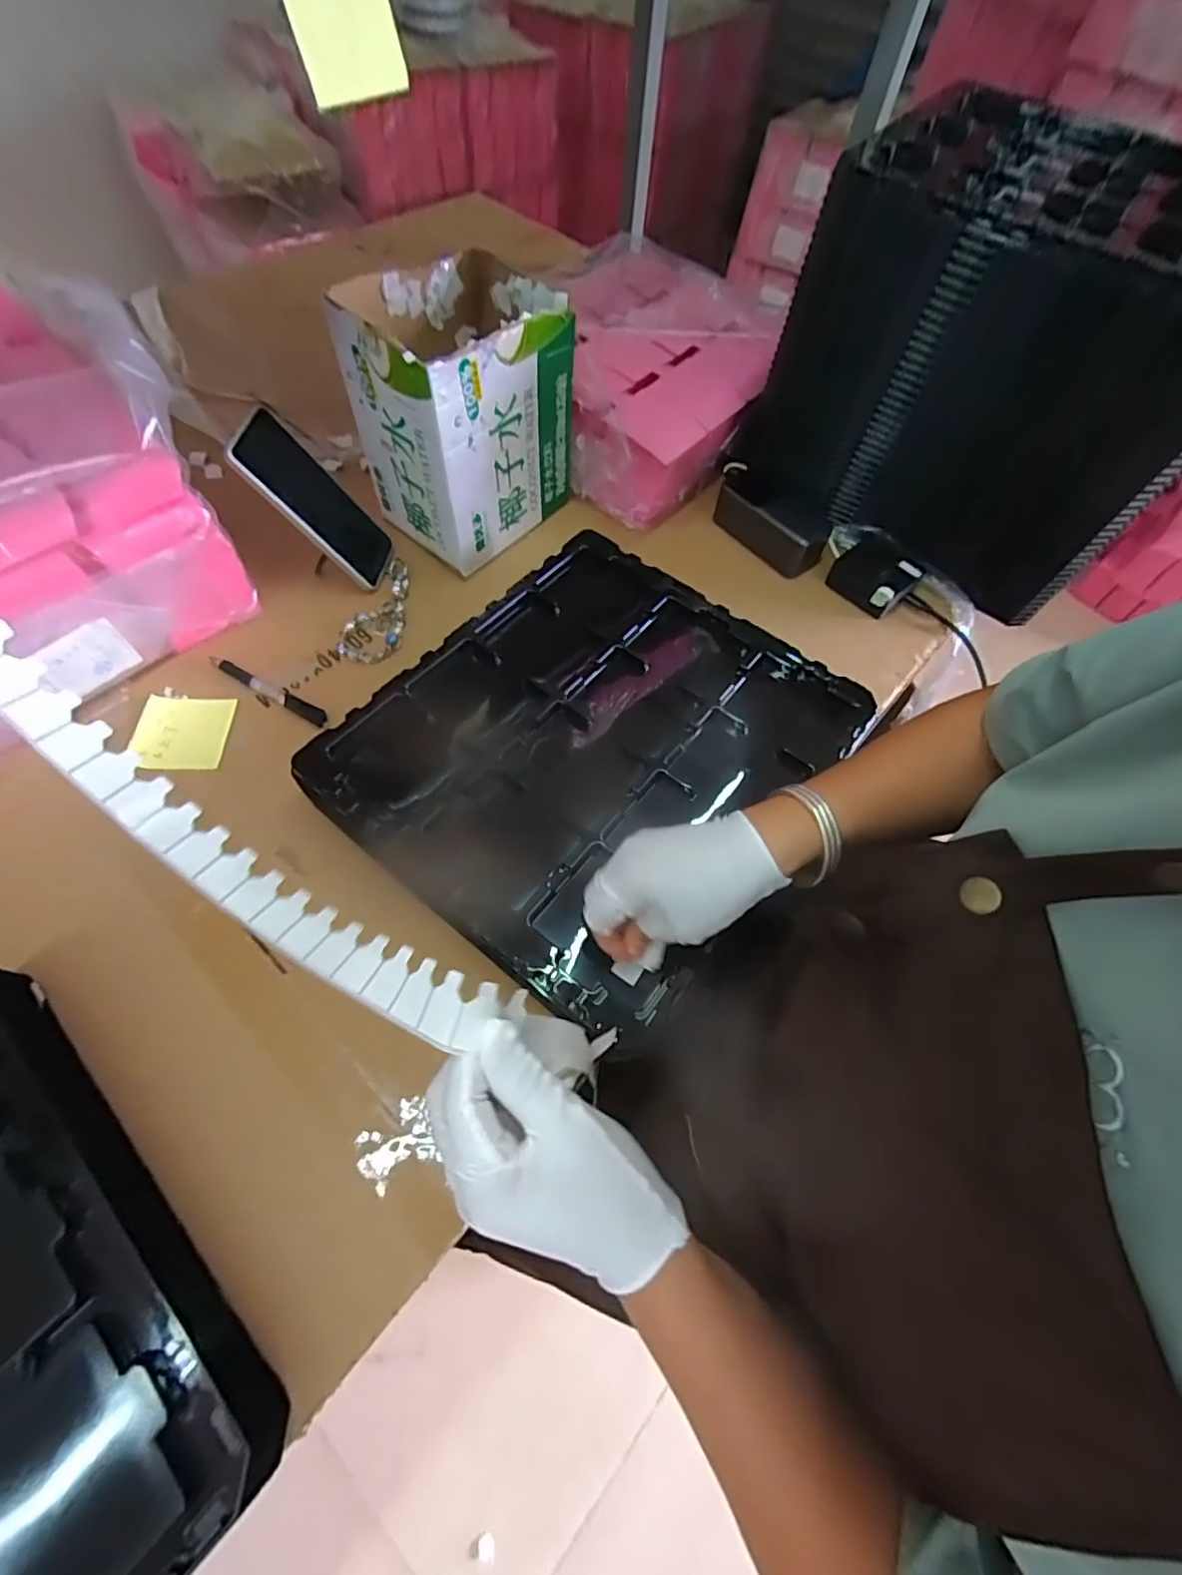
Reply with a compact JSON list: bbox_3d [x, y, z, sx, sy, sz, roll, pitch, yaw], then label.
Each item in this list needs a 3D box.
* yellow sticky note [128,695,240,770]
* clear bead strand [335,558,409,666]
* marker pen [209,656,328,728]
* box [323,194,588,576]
[{"bbox_3d":[-0.363,-0.049,0.519,0.074,0.008,0.072,1,61,-5],"label":"yellow sticky note"},{"bbox_3d":[-0.210,-0.181,0.599,0.053,0.011,0.134,17,61,4],"label":"clear bead strand"},{"bbox_3d":[-0.301,-0.092,0.542,0.135,0.012,0.014,27,62,11],"label":"marker pen"},{"bbox_3d":[-0.126,-0.375,0.592,0.138,0.200,0.187,38,65,14],"label":"box"}]

